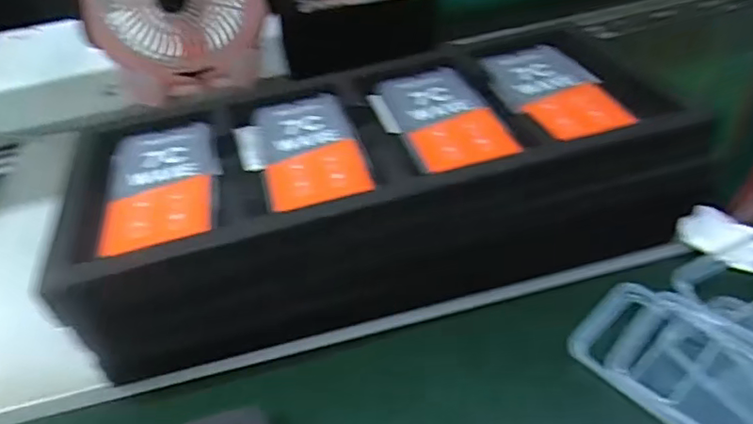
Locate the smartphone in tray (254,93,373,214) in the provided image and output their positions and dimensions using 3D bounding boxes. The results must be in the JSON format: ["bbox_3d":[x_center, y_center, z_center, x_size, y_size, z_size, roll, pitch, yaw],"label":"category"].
[{"bbox_3d":[-0.055,-0.054,0.491,0.078,0.008,0.163,-13,38,-8],"label":"smartphone in tray"}]

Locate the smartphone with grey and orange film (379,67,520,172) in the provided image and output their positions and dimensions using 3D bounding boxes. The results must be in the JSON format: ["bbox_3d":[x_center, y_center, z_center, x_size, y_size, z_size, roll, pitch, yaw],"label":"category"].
[{"bbox_3d":[0.057,-0.082,0.505,0.078,0.010,0.160,-12,38,-6],"label":"smartphone with grey and orange film"}]

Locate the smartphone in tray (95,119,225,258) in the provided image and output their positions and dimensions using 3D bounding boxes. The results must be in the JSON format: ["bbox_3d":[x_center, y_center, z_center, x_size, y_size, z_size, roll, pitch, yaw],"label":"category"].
[{"bbox_3d":[-0.167,-0.022,0.468,0.082,0.012,0.160,-14,38,-8],"label":"smartphone in tray"}]

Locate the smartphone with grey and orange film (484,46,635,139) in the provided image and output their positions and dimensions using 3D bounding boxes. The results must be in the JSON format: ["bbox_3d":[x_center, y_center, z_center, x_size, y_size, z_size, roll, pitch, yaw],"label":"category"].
[{"bbox_3d":[0.154,-0.103,0.506,0.086,0.014,0.163,-12,38,-6],"label":"smartphone with grey and orange film"}]

